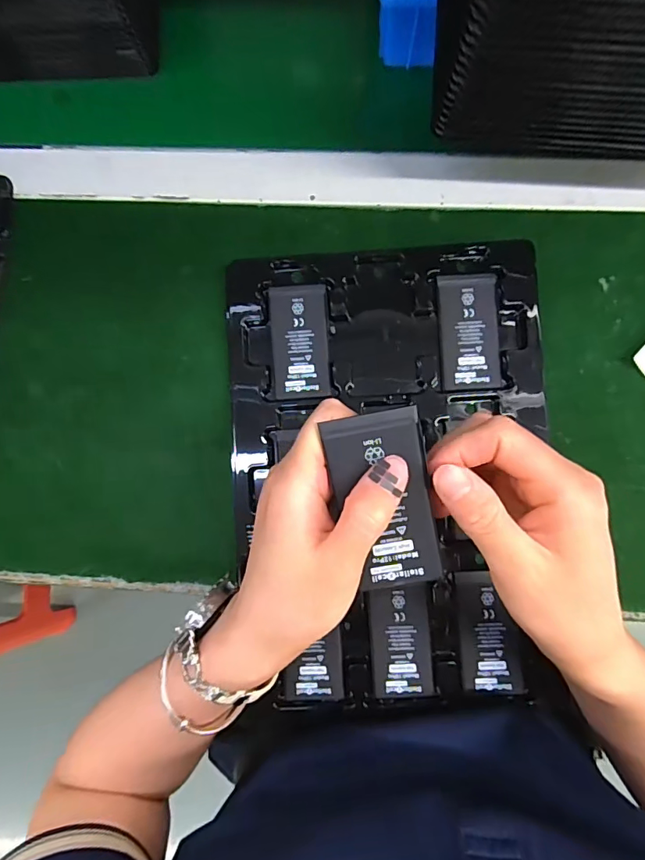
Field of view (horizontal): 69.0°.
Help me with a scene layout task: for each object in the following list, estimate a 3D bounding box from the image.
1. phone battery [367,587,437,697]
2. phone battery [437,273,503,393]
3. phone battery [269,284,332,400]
[{"bbox_3d":[0.056,0.151,0.335,0.042,0.004,0.074,-5,87,3],"label":"phone battery"},{"bbox_3d":[0.108,-0.072,0.344,0.043,0.004,0.086,-4,87,3],"label":"phone battery"},{"bbox_3d":[-0.017,-0.066,0.351,0.042,0.004,0.085,-3,87,3],"label":"phone battery"}]

